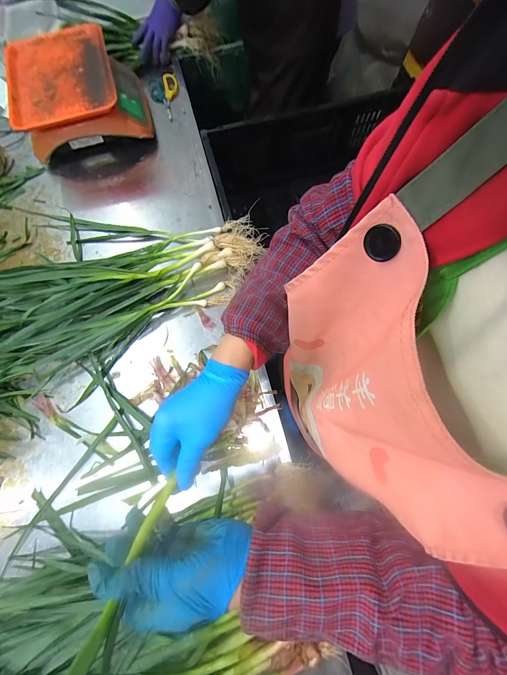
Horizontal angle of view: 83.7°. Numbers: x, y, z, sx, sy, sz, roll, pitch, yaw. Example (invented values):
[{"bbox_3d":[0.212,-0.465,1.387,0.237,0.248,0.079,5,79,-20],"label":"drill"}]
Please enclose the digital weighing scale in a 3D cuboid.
[{"bbox_3d":[-0.371,-0.504,0.618,0.252,0.156,0.252,-17,74,-4],"label":"digital weighing scale"}]

